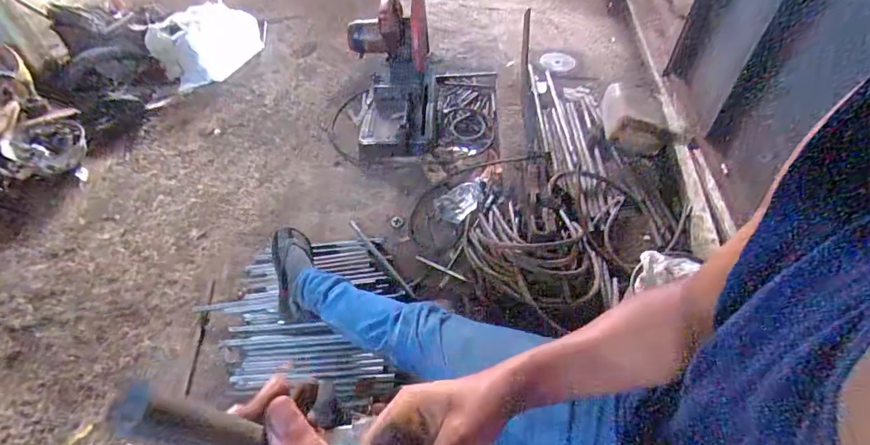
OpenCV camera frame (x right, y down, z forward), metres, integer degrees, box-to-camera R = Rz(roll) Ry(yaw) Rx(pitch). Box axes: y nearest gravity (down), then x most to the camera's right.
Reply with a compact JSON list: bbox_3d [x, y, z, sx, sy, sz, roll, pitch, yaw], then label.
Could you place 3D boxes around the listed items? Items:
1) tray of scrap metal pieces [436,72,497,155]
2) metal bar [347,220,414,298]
[{"bbox_3d":[0.123,-0.440,1.651,0.227,0.058,0.488,0,48,2],"label":"tray of scrap metal pieces"},{"bbox_3d":[-0.157,0.091,1.199,0.020,0.016,0.330,-29,53,-22],"label":"metal bar"}]

